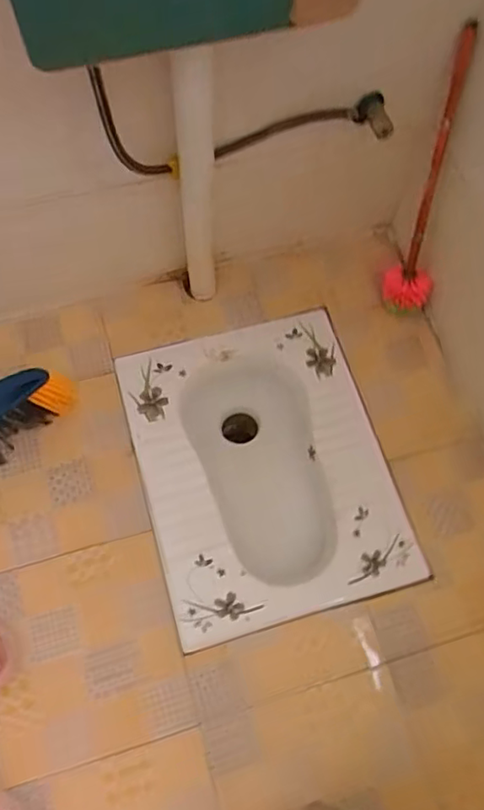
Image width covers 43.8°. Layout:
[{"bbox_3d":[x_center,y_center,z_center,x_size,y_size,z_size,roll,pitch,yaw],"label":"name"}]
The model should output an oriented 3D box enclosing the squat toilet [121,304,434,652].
[{"bbox_3d":[0.031,0.124,1.082,0.398,0.190,0.506,-15,70,-7],"label":"squat toilet"}]

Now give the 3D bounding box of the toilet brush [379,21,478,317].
[{"bbox_3d":[0.309,-0.348,0.971,0.080,0.458,0.077,7,36,1],"label":"toilet brush"}]

